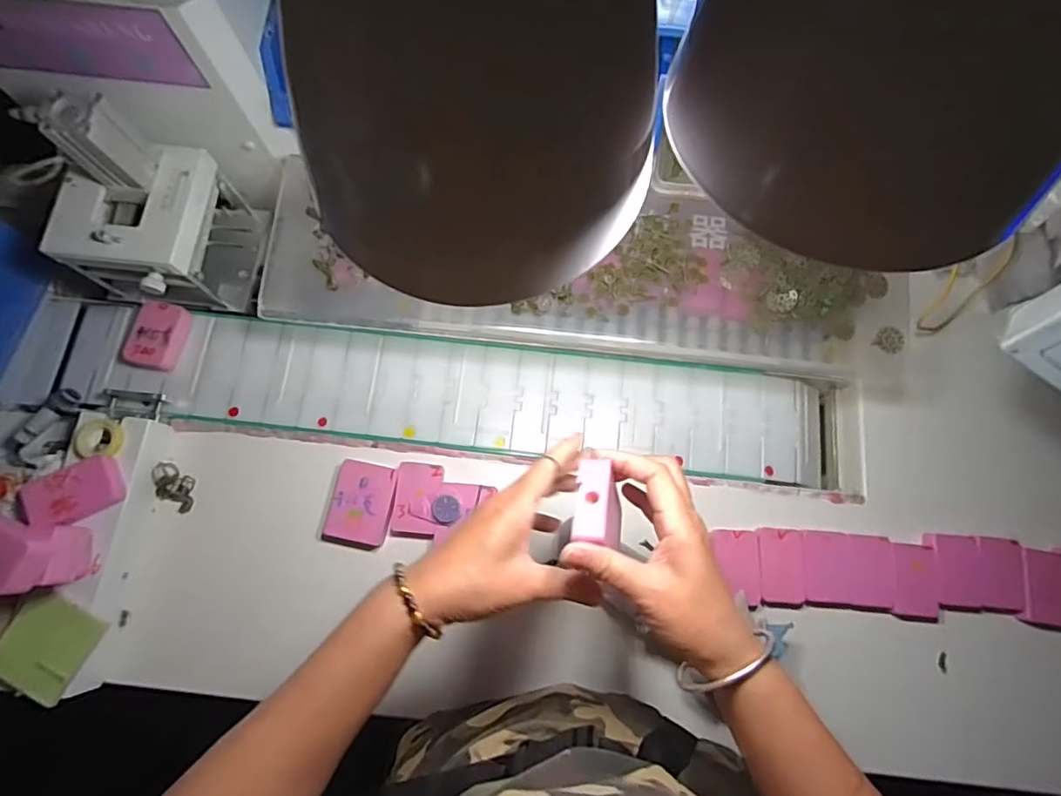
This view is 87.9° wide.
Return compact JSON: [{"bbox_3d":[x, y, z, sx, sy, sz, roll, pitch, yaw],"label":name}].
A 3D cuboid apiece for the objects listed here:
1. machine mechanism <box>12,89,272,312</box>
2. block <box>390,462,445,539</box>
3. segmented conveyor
[{"bbox_3d":[-0.384,-0.179,0.541,0.129,0.182,0.133,19,76,4],"label":"machine mechanism"},{"bbox_3d":[-0.115,0.103,0.558,0.046,0.015,0.073,6,75,1],"label":"block"},{"bbox_3d":[-0.092,-0.007,0.599,0.842,0.037,0.124,6,75,1],"label":"segmented conveyor"}]

